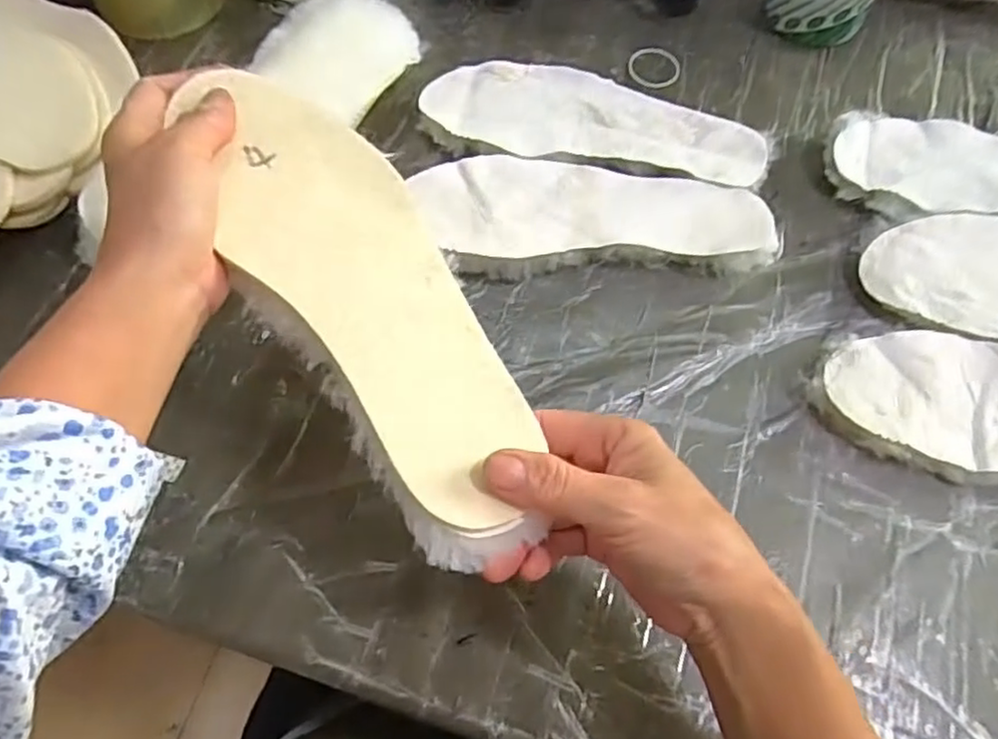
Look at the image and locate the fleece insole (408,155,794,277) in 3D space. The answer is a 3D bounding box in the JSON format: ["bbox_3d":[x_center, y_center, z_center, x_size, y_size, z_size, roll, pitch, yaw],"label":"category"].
[{"bbox_3d":[0.066,-0.109,0.465,0.236,0.015,0.091,-1,66,-2],"label":"fleece insole"}]

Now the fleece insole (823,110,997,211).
[{"bbox_3d":[0.366,-0.133,0.478,0.258,0.018,0.089,16,62,8],"label":"fleece insole"}]

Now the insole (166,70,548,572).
[{"bbox_3d":[-0.063,-0.036,0.302,0.083,0.015,0.254,-27,73,-12],"label":"insole"}]

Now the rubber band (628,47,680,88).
[{"bbox_3d":[0.127,-0.247,0.548,0.041,0.004,0.047,7,66,2],"label":"rubber band"}]

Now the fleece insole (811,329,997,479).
[{"bbox_3d":[0.325,0.030,0.409,0.255,0.021,0.091,12,66,4],"label":"fleece insole"}]

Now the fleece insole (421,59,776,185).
[{"bbox_3d":[0.070,-0.187,0.508,0.249,0.022,0.087,9,66,3],"label":"fleece insole"}]

